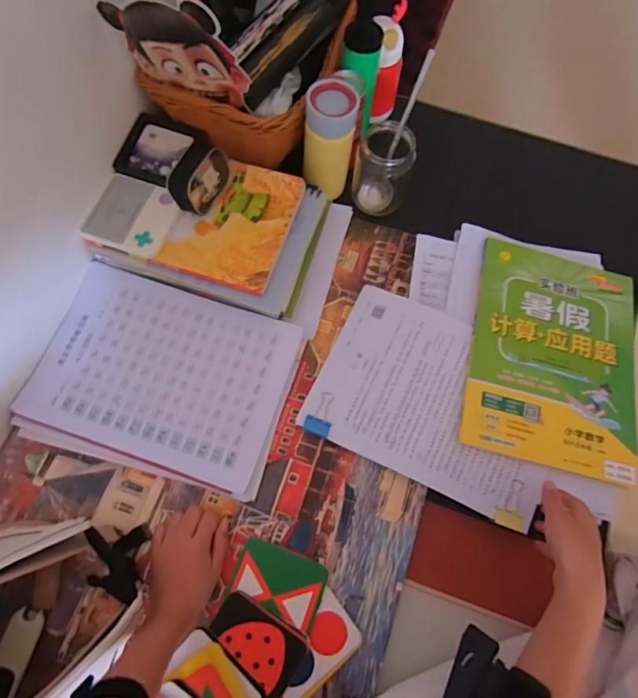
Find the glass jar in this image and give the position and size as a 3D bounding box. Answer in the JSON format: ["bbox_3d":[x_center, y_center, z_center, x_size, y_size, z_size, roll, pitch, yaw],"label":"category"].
[{"bbox_3d":[0.090,-0.247,0.634,0.073,0.105,0.067,1,71,-2],"label":"glass jar"}]

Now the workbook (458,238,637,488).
[{"bbox_3d":[0.304,0.004,0.590,0.211,0.018,0.289,14,71,2],"label":"workbook"}]

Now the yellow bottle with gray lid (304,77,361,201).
[{"bbox_3d":[0.013,-0.274,0.617,0.066,0.153,0.074,4,71,-1],"label":"yellow bottle with gray lid"}]

